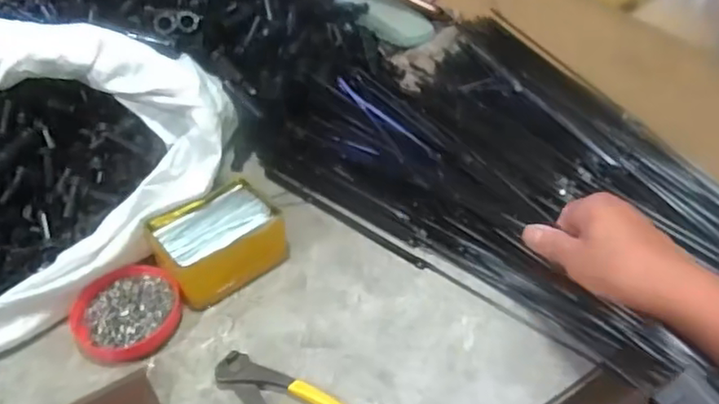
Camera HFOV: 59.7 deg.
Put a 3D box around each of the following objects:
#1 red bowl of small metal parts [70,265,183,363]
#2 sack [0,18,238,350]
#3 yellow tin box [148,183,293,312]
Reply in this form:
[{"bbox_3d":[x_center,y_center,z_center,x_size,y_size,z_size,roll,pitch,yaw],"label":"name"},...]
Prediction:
[{"bbox_3d":[-0.203,0.098,0.550,0.083,0.025,0.088,-1,43,1],"label":"red bowl of small metal parts"},{"bbox_3d":[-0.319,-0.026,0.554,0.381,0.172,0.219,-33,51,-29],"label":"sack"},{"bbox_3d":[-0.128,0.035,0.589,0.115,0.050,0.079,-31,50,-27],"label":"yellow tin box"}]

